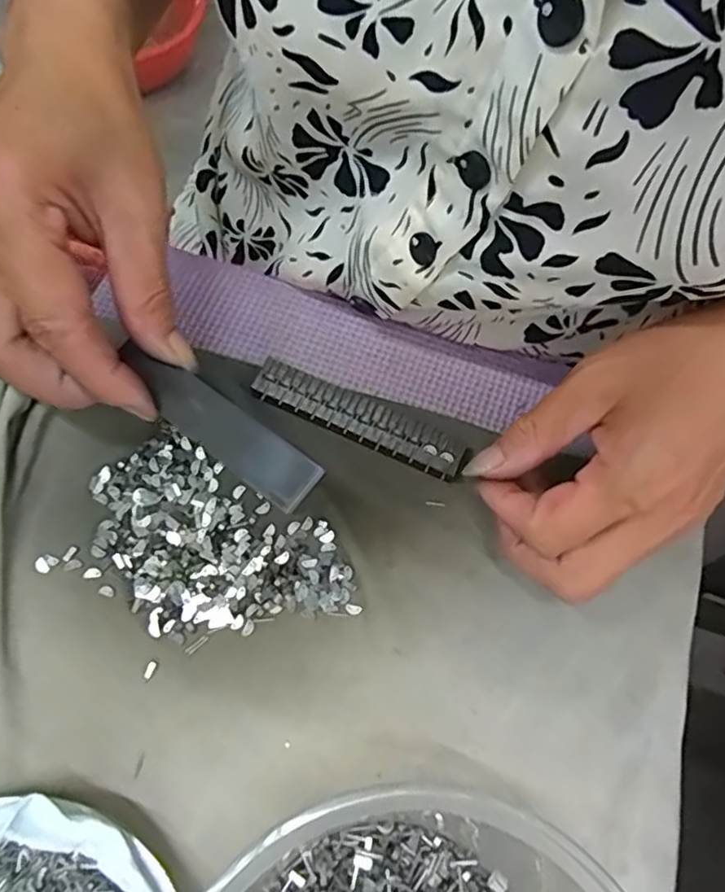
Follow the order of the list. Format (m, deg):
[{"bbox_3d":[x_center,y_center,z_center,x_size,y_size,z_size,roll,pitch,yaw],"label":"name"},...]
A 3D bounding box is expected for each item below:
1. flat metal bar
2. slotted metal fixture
[{"bbox_3d":[-0.054,-0.009,0.212,0.094,0.006,0.020,34,103,24],"label":"flat metal bar"},{"bbox_3d":[-0.001,-0.013,0.277,0.100,0.004,0.022,24,69,5],"label":"slotted metal fixture"}]

